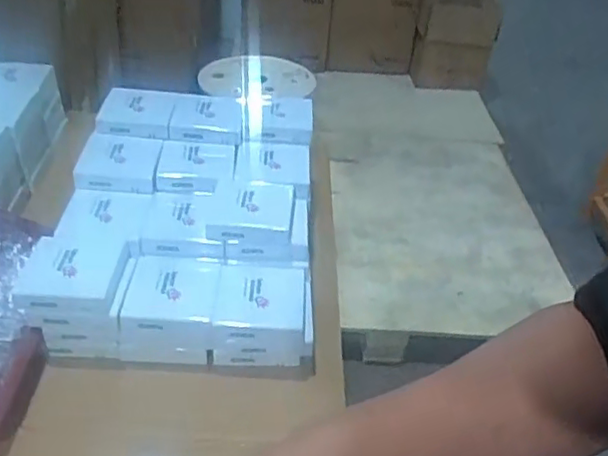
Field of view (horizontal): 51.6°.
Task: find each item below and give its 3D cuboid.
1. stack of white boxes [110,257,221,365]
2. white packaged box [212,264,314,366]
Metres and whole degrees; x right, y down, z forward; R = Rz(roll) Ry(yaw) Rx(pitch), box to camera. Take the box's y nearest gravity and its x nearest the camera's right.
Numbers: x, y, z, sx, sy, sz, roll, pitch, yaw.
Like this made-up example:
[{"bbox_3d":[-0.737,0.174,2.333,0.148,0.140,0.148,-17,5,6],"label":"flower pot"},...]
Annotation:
[{"bbox_3d":[-0.132,0.080,0.632,0.089,0.075,0.085,4,36,-3],"label":"stack of white boxes"},{"bbox_3d":[-0.042,0.090,0.633,0.098,0.069,0.085,3,36,-4],"label":"white packaged box"}]

